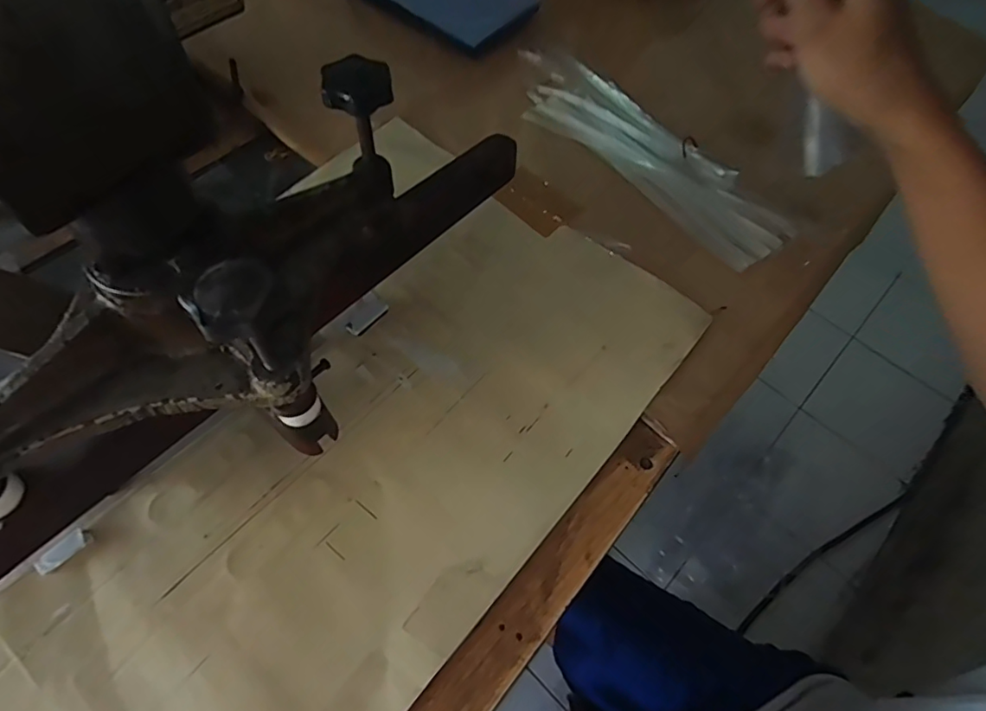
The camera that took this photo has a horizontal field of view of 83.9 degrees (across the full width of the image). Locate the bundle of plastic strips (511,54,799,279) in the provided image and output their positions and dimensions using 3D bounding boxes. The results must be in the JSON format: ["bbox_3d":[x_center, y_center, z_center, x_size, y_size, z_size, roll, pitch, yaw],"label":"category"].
[{"bbox_3d":[0.131,-0.190,0.490,0.083,0.011,0.298,-36,69,-21],"label":"bundle of plastic strips"}]

